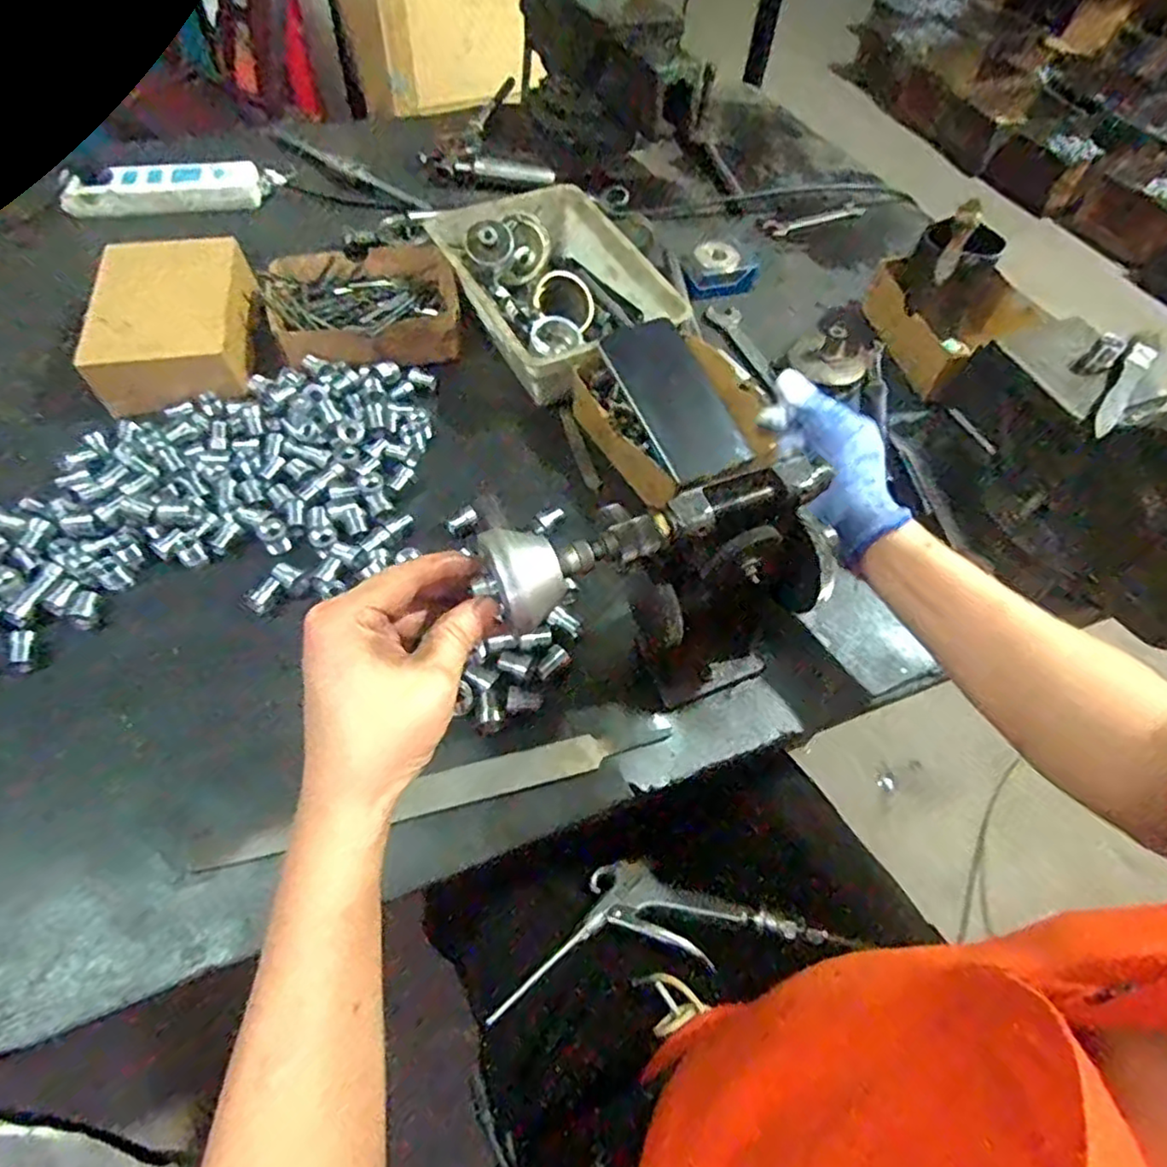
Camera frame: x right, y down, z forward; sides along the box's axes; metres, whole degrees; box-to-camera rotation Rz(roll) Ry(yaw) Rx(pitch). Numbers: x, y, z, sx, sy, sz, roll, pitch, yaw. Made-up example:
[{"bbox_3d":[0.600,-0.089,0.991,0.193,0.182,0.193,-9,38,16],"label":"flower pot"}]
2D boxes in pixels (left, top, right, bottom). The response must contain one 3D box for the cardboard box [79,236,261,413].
[{"bbox_3d":[-0.368,-0.238,0.597,0.129,0.051,0.183,-6,57,-8],"label":"cardboard box"}]

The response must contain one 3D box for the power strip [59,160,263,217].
[{"bbox_3d":[-0.477,-0.453,0.757,0.210,0.036,0.054,-9,58,-10],"label":"power strip"}]

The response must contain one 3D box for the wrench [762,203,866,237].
[{"bbox_3d":[0.294,-0.465,0.839,0.128,0.013,0.027,-16,59,-14],"label":"wrench"}]

